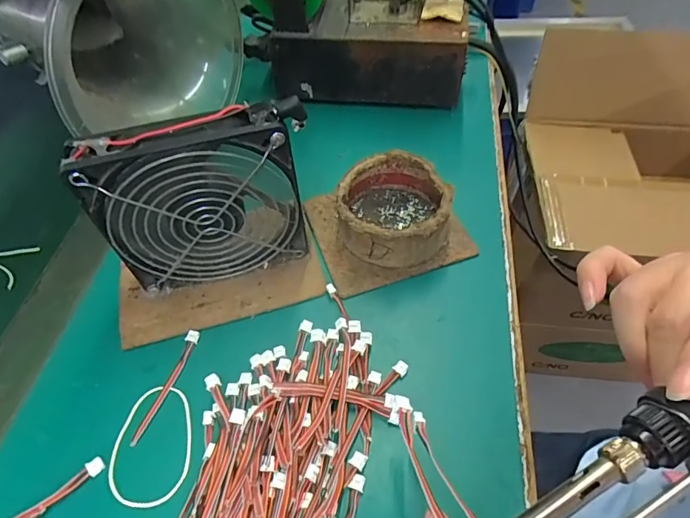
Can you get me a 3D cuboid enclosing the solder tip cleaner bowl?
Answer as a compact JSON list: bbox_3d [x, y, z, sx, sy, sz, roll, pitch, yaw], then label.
[{"bbox_3d":[0.037,-0.036,0.335,0.079,0.043,0.081,-1,54,1],"label":"solder tip cleaner bowl"}]

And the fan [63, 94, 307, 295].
[{"bbox_3d":[-0.085,-0.032,0.286,0.123,0.128,0.029,-16,55,-10],"label":"fan"}]

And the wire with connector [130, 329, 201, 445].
[{"bbox_3d":[-0.112,0.079,0.283,0.009,0.004,0.075,12,55,11],"label":"wire with connector"}]

